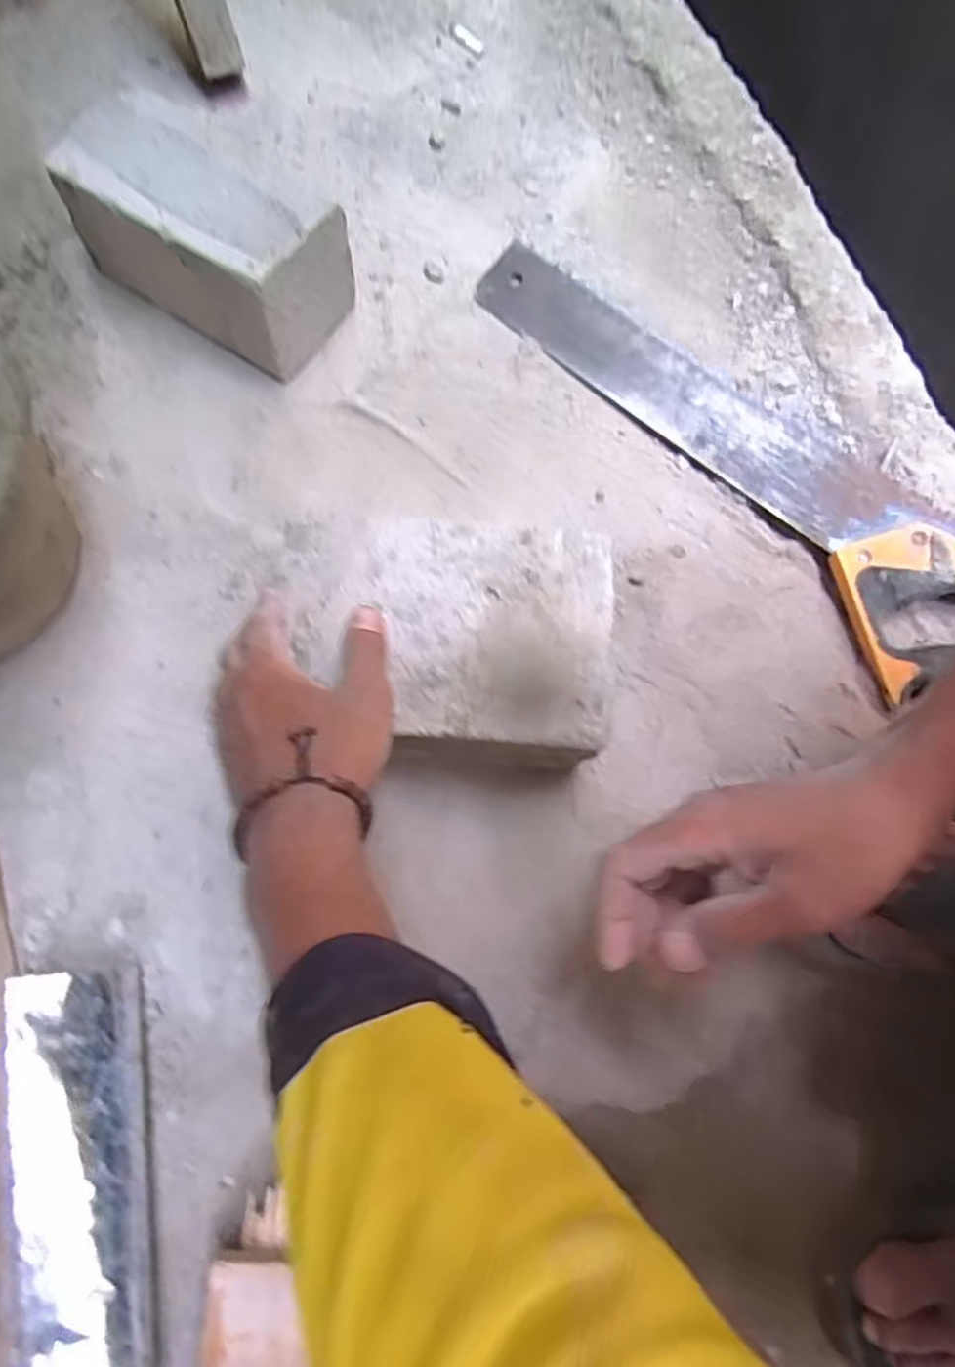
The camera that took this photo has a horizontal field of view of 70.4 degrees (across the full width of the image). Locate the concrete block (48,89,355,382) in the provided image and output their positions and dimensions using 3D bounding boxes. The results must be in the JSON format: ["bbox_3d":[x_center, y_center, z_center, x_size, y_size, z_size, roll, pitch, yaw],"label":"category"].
[{"bbox_3d":[-0.205,-0.343,0.522,0.205,0.091,0.104,32,77,7],"label":"concrete block"}]

